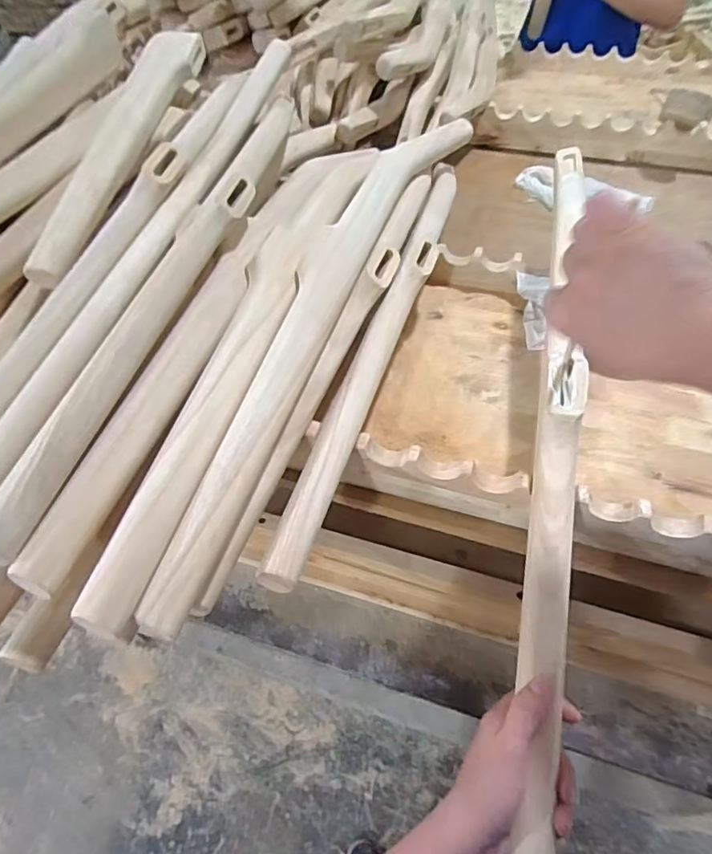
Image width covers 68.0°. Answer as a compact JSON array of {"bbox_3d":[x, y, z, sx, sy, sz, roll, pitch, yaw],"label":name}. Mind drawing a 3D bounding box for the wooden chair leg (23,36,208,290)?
[{"bbox_3d":[-0.279,-0.334,0.623,0.054,0.040,0.407,11,67,11],"label":"wooden chair leg"}]

